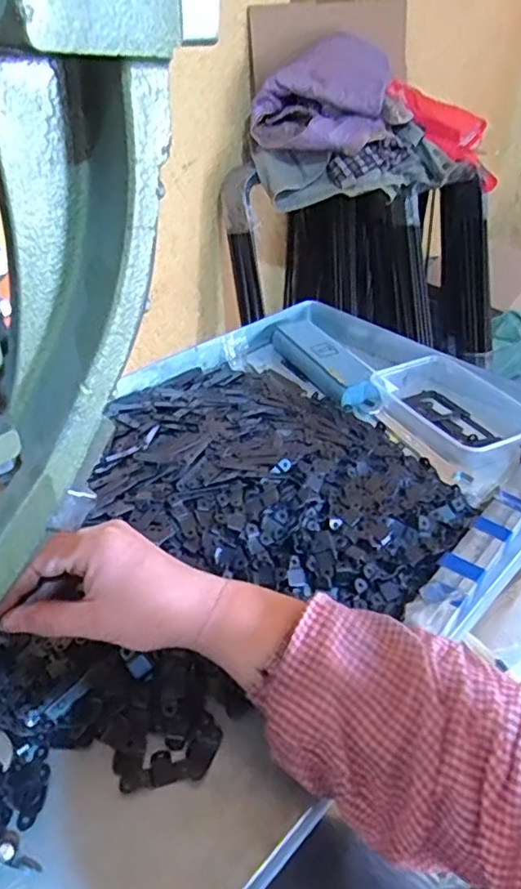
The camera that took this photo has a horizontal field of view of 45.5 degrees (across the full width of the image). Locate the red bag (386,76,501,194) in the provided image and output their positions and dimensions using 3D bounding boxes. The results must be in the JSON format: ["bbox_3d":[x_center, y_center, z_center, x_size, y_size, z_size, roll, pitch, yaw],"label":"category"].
[{"bbox_3d":[0.487,-0.808,1.580,0.364,0.106,0.093,37,39,-11],"label":"red bag"}]

